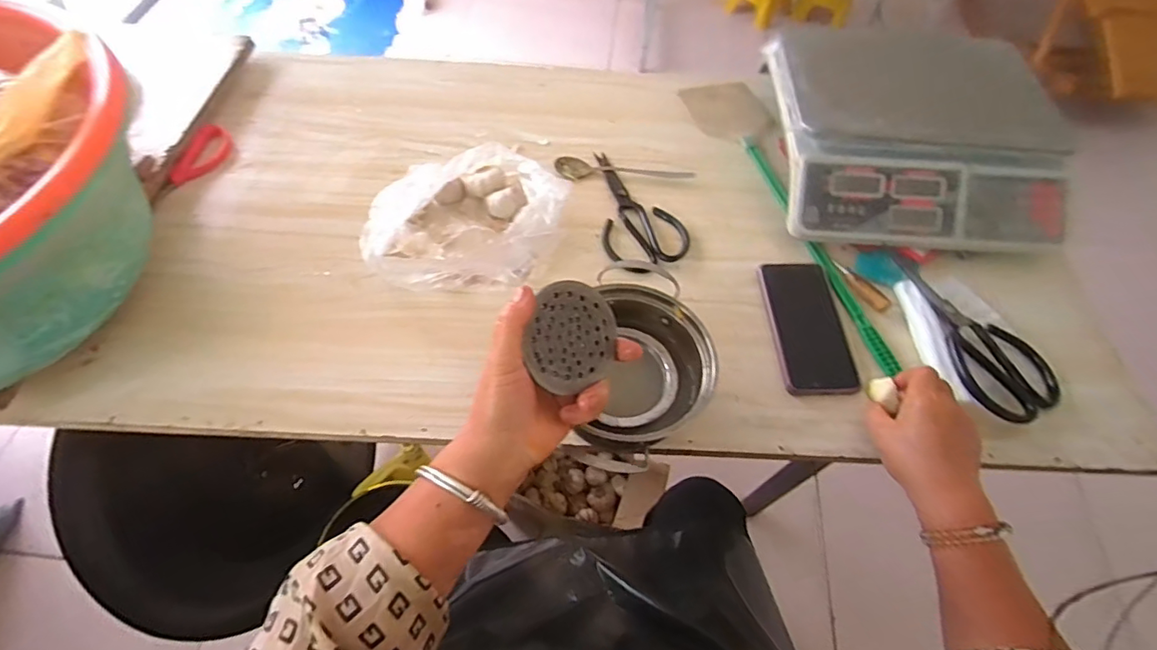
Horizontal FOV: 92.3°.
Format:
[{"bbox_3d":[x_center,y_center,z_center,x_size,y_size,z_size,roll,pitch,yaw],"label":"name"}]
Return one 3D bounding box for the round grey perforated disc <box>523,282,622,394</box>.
[{"bbox_3d":[-0.002,0.010,0.405,0.075,0.004,0.076,0,90,-35],"label":"round grey perforated disc"}]

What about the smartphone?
[{"bbox_3d":[0.250,0.000,0.605,0.078,0.015,0.161,-4,63,1],"label":"smartphone"}]

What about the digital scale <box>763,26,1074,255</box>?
[{"bbox_3d":[0.411,-0.231,0.712,0.326,0.123,0.302,4,57,-1],"label":"digital scale"}]

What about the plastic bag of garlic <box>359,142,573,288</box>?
[{"bbox_3d":[-0.127,-0.121,0.622,0.218,0.073,0.167,-35,66,-23],"label":"plastic bag of garlic"}]

